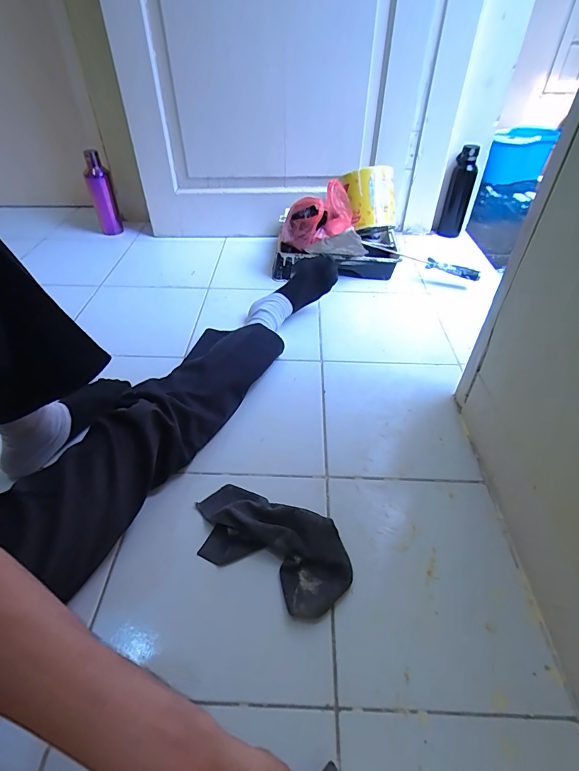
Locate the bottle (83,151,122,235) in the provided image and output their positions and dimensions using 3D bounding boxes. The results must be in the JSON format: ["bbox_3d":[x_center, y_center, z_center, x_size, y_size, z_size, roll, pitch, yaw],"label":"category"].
[{"bbox_3d":[-0.586,-0.592,1.267,0.071,0.244,0.066,-18,46,-18],"label":"bottle"}]

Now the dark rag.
[{"bbox_3d":[-0.031,0.214,0.558,0.233,0.037,0.116,22,47,22],"label":"dark rag"}]

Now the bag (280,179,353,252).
[{"bbox_3d":[0.082,-0.424,1.030,0.168,0.125,0.105,-17,46,-18],"label":"bag"}]

